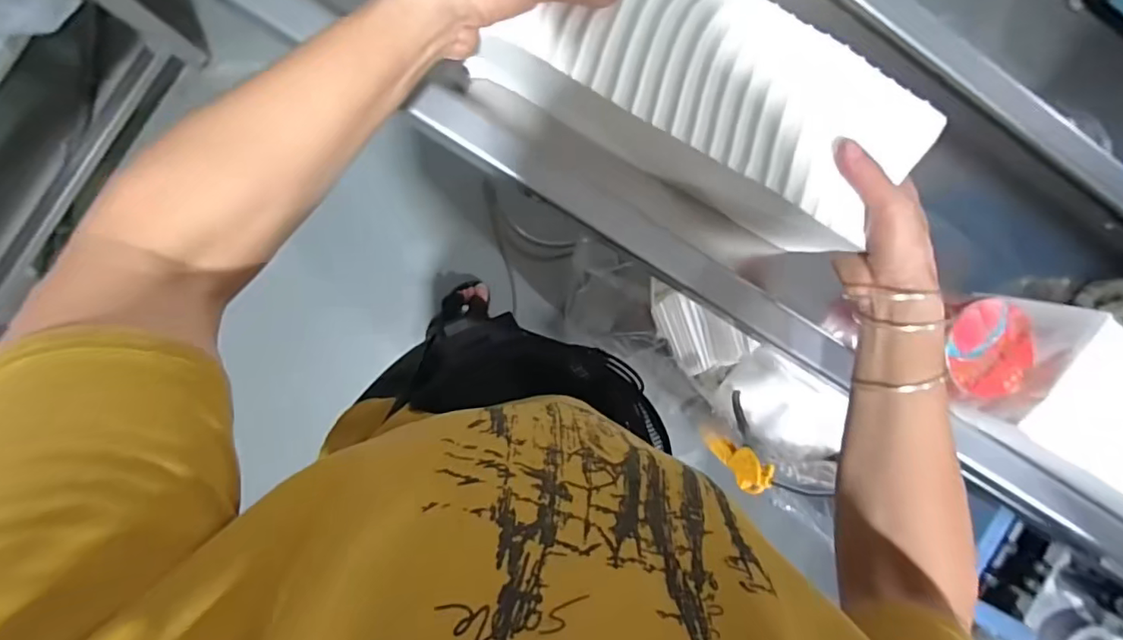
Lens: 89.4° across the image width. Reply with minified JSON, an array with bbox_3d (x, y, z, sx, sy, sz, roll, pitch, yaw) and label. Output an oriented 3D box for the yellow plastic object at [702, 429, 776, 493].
[{"bbox_3d":[0.232,0.188,0.764,0.044,0.125,0.026,-50,124,-2],"label":"yellow plastic object"}]

